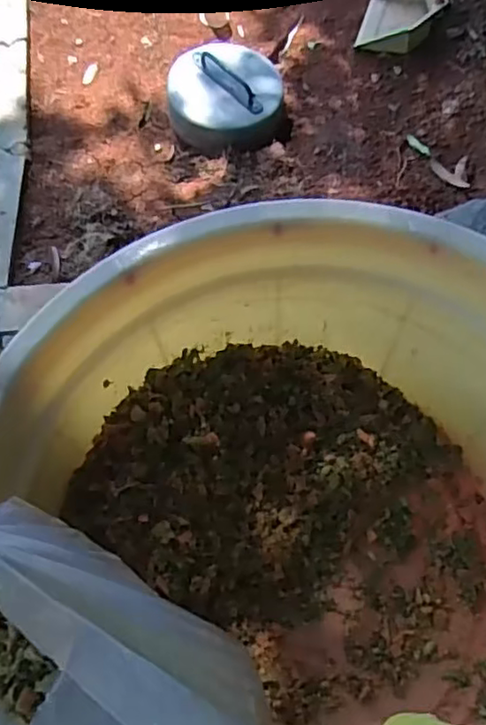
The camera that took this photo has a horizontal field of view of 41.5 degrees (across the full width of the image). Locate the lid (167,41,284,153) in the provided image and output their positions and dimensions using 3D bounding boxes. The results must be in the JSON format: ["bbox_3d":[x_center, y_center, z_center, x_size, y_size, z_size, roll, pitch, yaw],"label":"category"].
[{"bbox_3d":[-0.047,-0.745,1.763,0.307,0.126,0.323,1,65,-3],"label":"lid"}]

